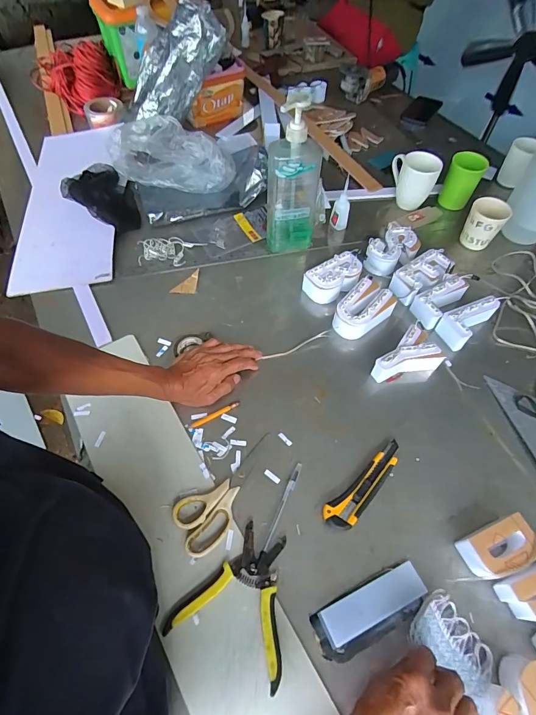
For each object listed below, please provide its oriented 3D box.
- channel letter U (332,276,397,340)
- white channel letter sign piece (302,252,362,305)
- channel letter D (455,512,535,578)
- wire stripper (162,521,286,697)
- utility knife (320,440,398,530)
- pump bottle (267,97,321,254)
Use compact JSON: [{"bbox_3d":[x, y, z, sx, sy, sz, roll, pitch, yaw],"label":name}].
[{"bbox_3d":[0.178,-0.085,0.691,0.077,0.060,0.119,34,63,18],"label":"channel letter U"},{"bbox_3d":[0.133,-0.154,0.732,0.117,0.051,0.064,-28,63,-17],"label":"white channel letter sign piece"},{"bbox_3d":[0.297,0.244,0.485,0.089,0.046,0.056,-19,60,-13],"label":"channel letter D"},{"bbox_3d":[-0.027,0.292,0.464,0.140,0.013,0.146,23,60,13],"label":"wire stripper"},{"bbox_3d":[0.142,0.182,0.535,0.155,0.018,0.038,-38,66,-22],"label":"utility knife"},{"bbox_3d":[0.047,-0.321,0.697,0.097,0.286,0.063,2,58,0],"label":"pump bottle"}]

